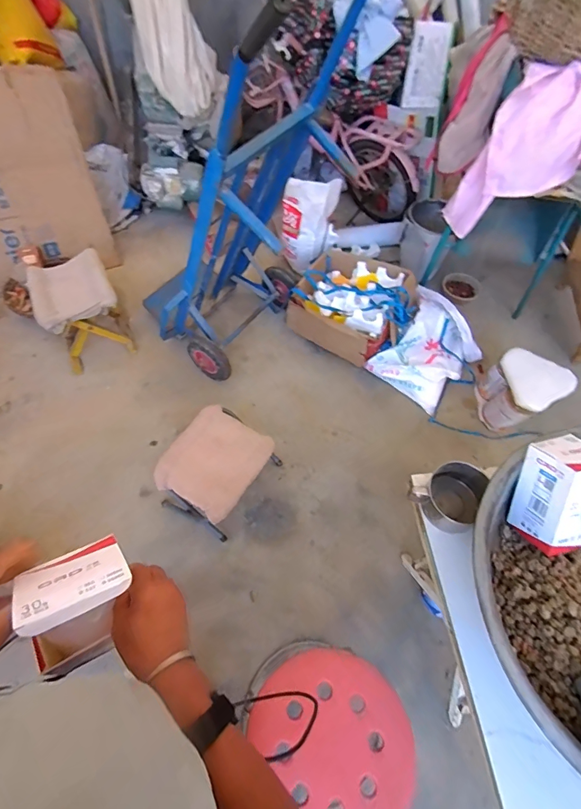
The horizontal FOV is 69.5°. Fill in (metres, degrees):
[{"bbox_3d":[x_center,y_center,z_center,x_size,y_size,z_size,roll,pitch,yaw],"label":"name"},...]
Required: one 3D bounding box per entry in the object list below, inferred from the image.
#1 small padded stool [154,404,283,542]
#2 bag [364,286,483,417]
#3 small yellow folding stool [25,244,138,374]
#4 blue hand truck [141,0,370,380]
[{"bbox_3d":[-0.244,0.218,1.397,0.310,0.212,0.335,31,62,16],"label":"small padded stool"},{"bbox_3d":[0.580,-0.229,1.770,0.356,0.262,0.430,38,64,20],"label":"bag"},{"bbox_3d":[-0.843,-0.377,1.712,0.283,0.358,0.343,-24,62,-16],"label":"small yellow folding stool"},{"bbox_3d":[-0.144,-0.594,1.332,0.472,1.395,0.618,40,62,-4],"label":"blue hand truck"}]

